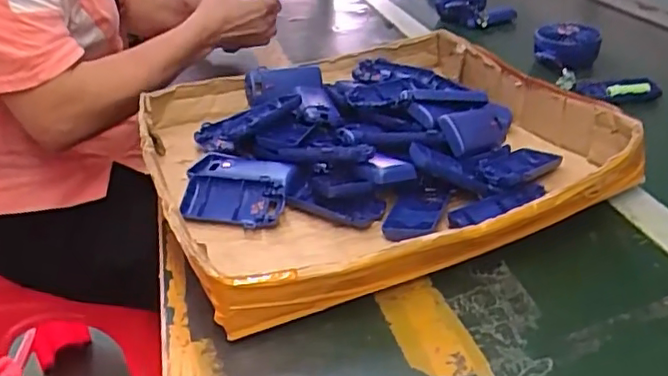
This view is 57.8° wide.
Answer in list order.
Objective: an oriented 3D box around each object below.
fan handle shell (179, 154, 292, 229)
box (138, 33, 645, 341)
[{"bbox_3d":[-0.093,0.001,0.563,0.106,0.032,0.086,4,32,13],"label":"fan handle shell"},{"bbox_3d":[0.042,-0.034,0.592,0.394,0.089,0.362,-15,33,-19],"label":"box"}]

